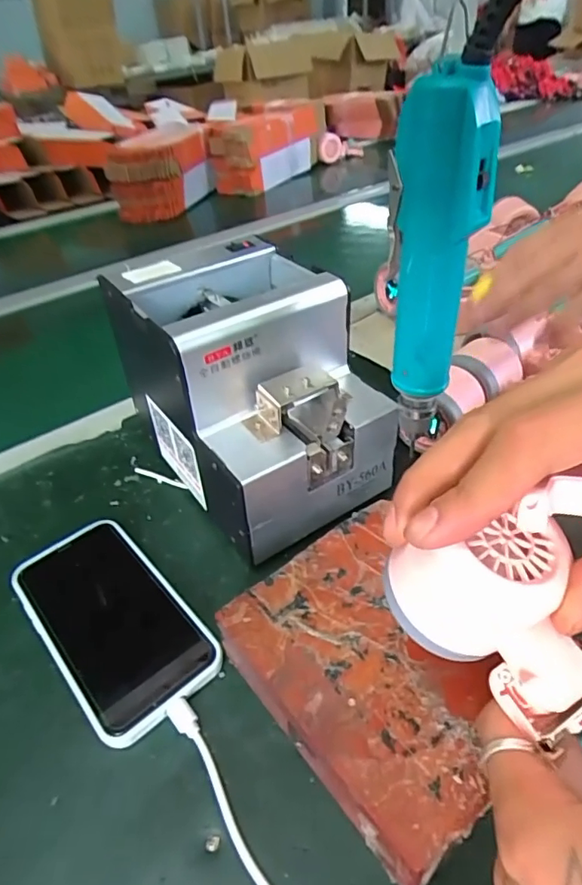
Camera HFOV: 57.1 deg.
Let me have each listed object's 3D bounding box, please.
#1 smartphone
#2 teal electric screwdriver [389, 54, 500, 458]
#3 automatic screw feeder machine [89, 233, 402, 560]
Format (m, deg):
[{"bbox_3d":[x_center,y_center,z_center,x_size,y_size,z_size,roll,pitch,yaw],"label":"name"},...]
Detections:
[{"bbox_3d":[-0.109,0.105,0.322,0.073,0.012,0.142,-31,47,-29],"label":"smartphone"},{"bbox_3d":[0.071,-0.085,0.280,0.031,0.185,0.039,-18,42,-17],"label":"teal electric screwdriver"},{"bbox_3d":[-0.028,-0.036,0.373,0.132,0.148,0.166,-26,44,-24],"label":"automatic screw feeder machine"}]

